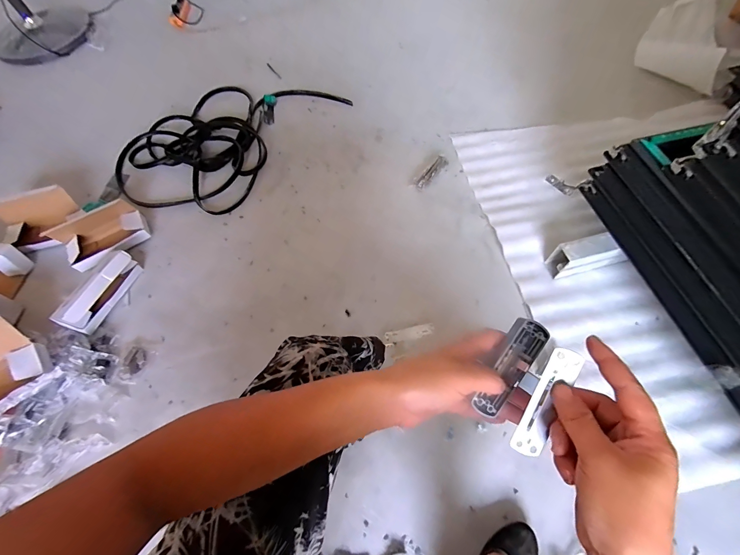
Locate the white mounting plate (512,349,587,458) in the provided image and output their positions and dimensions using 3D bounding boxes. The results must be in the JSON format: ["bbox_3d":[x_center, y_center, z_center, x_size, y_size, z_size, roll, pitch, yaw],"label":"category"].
[{"bbox_3d":[0.149,0.106,0.286,0.026,0.006,0.095,23,96,13],"label":"white mounting plate"}]

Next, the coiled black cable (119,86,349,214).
[{"bbox_3d":[-0.490,-0.530,1.237,0.511,0.051,0.817,39,70,19],"label":"coiled black cable"}]

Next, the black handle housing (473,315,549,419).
[{"bbox_3d":[0.135,0.086,0.325,0.033,0.016,0.097,30,86,16],"label":"black handle housing"}]

